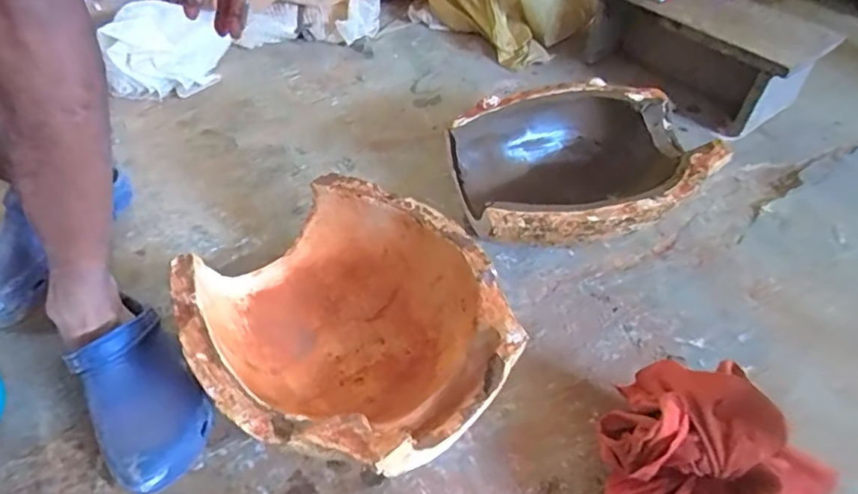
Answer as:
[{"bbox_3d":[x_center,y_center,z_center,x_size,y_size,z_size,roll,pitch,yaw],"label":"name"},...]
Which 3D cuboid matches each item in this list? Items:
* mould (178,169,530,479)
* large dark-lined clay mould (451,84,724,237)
[{"bbox_3d":[-0.087,0.097,0.620,0.331,0.151,0.295,34,55,28],"label":"mould"},{"bbox_3d":[0.210,-0.103,0.816,0.323,0.141,0.297,0,46,0],"label":"large dark-lined clay mould"}]

